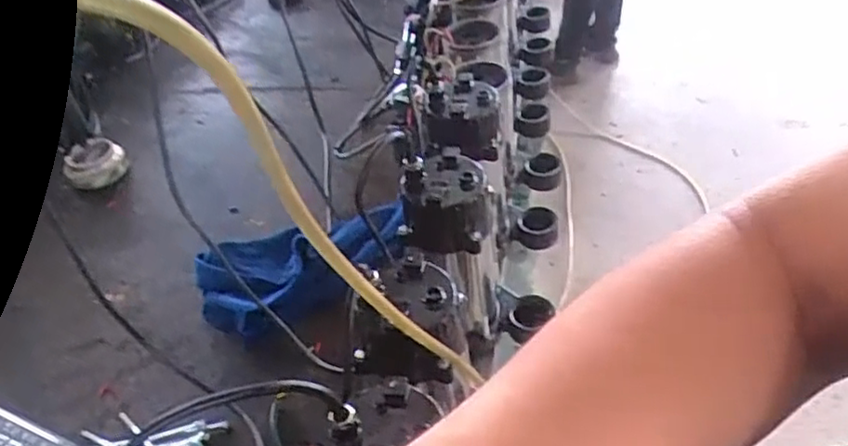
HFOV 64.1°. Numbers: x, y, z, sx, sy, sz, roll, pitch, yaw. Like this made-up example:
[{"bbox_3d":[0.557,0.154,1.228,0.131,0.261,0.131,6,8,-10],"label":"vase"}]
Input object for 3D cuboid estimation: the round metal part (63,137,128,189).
[{"bbox_3d":[-0.568,-0.104,1.170,0.100,0.046,0.100,-4,42,4],"label":"round metal part"}]

